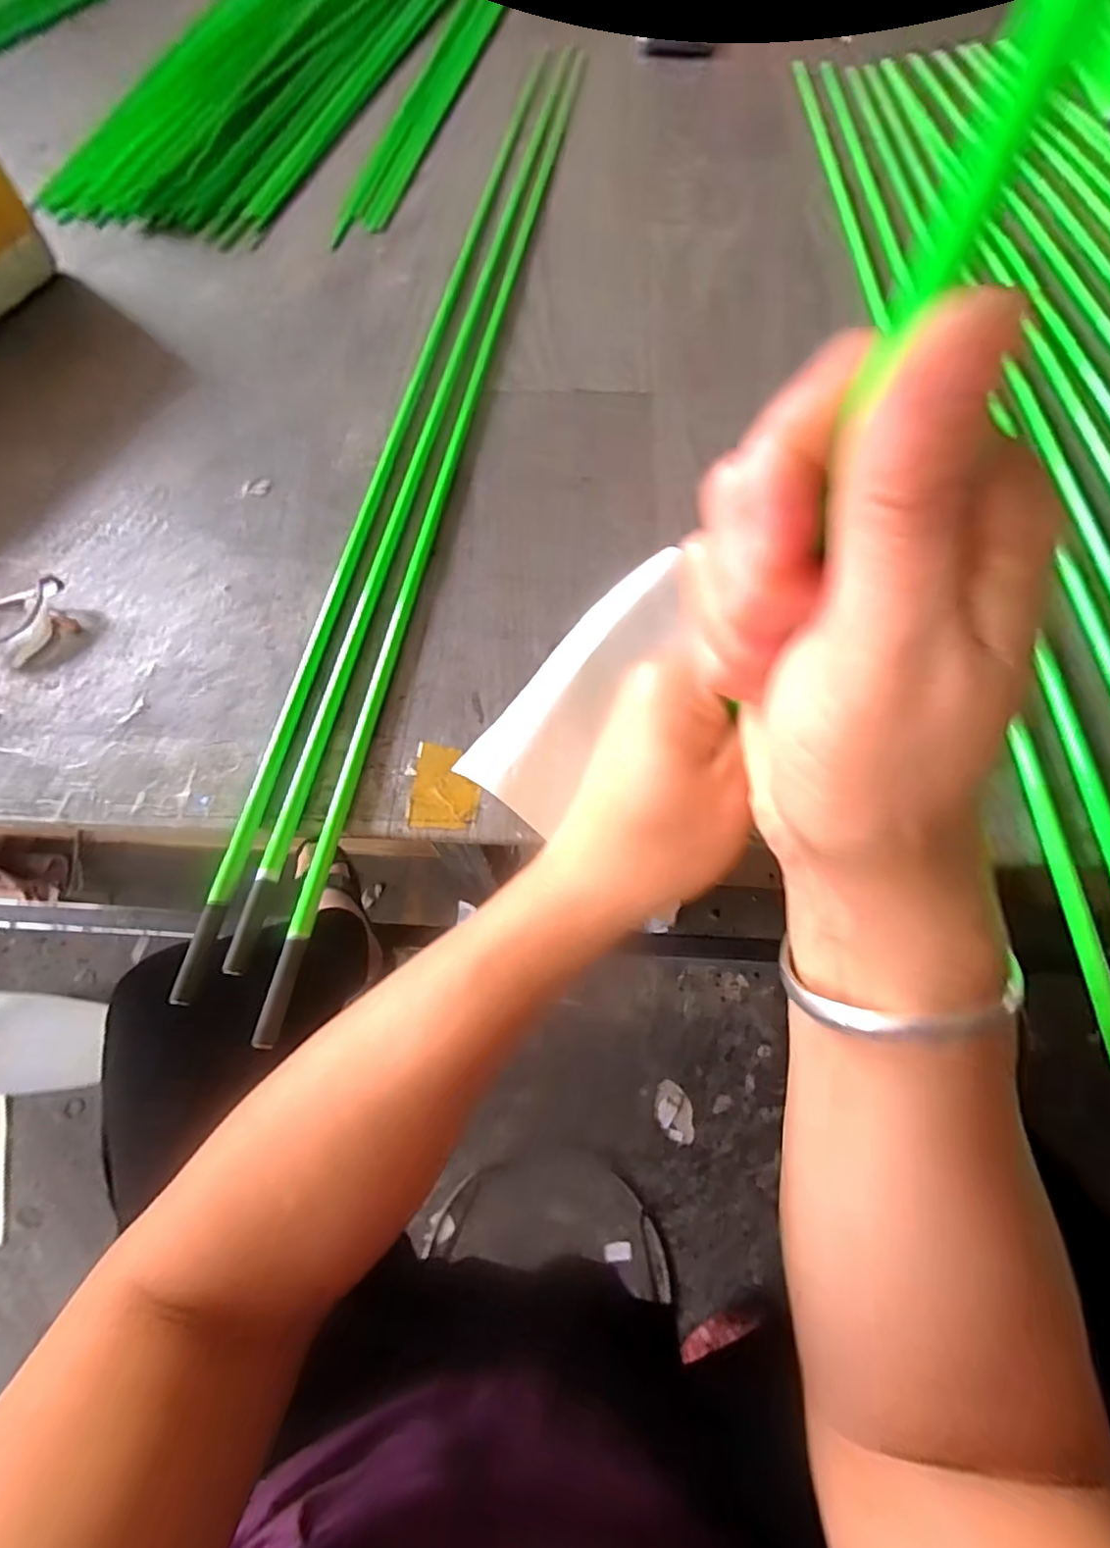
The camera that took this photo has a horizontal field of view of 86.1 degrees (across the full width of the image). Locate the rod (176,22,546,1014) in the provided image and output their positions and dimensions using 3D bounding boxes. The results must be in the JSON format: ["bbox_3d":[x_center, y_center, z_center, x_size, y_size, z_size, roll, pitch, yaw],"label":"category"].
[{"bbox_3d":[-0.093,-0.283,0.408,0.014,0.007,0.834,8,67,5],"label":"rod"}]

